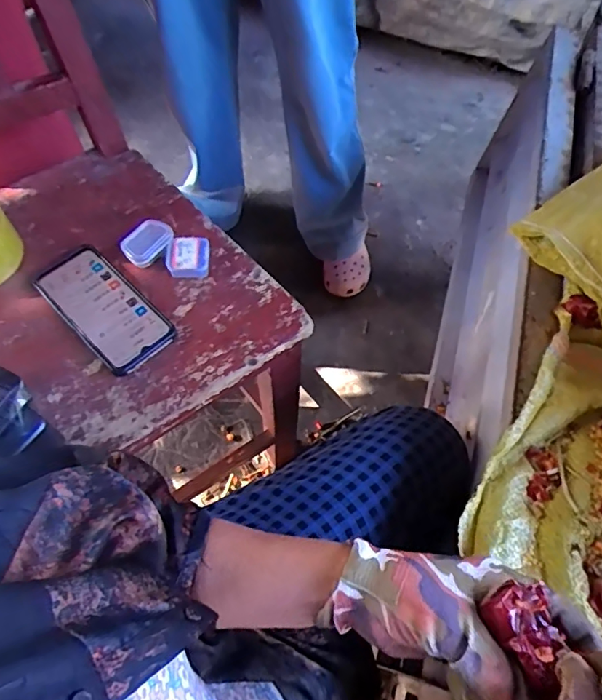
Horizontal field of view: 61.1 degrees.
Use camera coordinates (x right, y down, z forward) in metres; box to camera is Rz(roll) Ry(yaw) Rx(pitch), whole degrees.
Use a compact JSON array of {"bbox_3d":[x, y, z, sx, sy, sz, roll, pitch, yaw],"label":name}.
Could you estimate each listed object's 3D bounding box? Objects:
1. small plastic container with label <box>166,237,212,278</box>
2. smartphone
[{"bbox_3d":[-0.128,-0.107,0.579,0.047,0.018,0.048,-4,62,-4],"label":"small plastic container with label"},{"bbox_3d":[-0.212,-0.048,0.546,0.077,0.011,0.168,-40,70,-21],"label":"smartphone"}]

